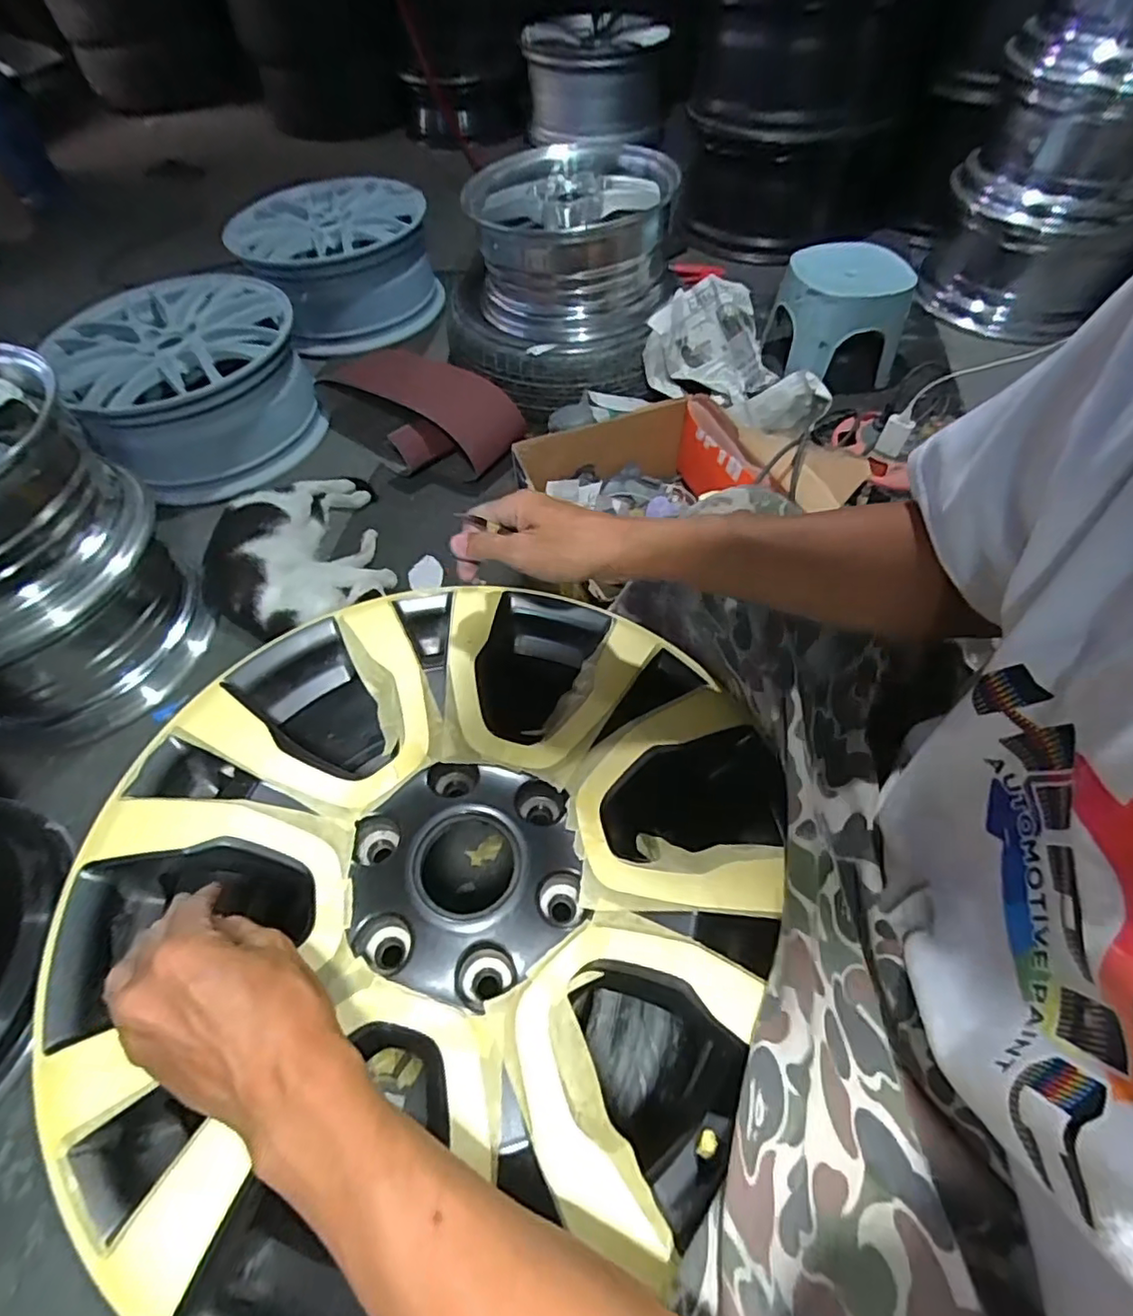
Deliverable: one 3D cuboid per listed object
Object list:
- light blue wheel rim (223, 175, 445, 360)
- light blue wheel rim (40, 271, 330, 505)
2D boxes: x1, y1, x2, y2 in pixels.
[{"bbox_3d":[-0.574,-1.017,1.529,0.453,0.247,0.400,-28,60,-13],"label":"light blue wheel rim"},{"bbox_3d":[-0.765,-0.579,1.266,0.440,0.229,0.459,-31,61,-15],"label":"light blue wheel rim"}]

